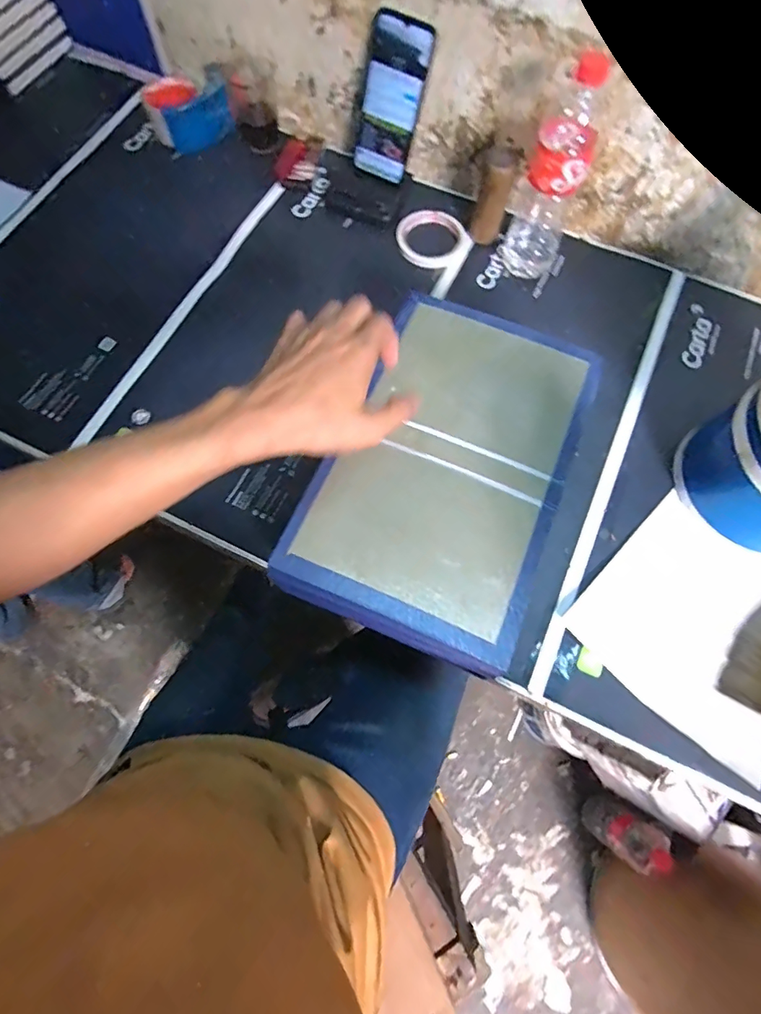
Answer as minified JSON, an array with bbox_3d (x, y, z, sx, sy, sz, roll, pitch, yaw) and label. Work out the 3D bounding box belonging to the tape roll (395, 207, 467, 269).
[{"bbox_3d":[0.074,-0.387,0.668,0.098,0.012,0.105,1,71,-2],"label":"tape roll"}]

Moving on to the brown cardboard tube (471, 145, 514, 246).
[{"bbox_3d":[0.149,-0.409,0.620,0.038,0.120,0.032,18,71,4],"label":"brown cardboard tube"}]

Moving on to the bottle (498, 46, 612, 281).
[{"bbox_3d":[0.213,-0.396,0.570,0.077,0.225,0.071,22,71,5],"label":"bottle"}]

